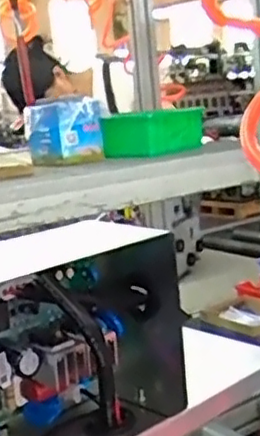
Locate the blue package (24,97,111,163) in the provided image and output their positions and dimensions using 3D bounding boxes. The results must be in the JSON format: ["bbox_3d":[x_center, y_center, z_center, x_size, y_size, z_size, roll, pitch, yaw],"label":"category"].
[{"bbox_3d":[-0.105,-0.148,1.086,0.117,0.097,0.080,-10,14,-30],"label":"blue package"}]

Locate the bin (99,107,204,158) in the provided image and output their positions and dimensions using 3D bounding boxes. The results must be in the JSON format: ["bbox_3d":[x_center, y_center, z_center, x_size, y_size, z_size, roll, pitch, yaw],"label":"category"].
[{"bbox_3d":[0.044,-0.147,1.137,0.084,0.084,0.192,6,15,38],"label":"bin"}]

